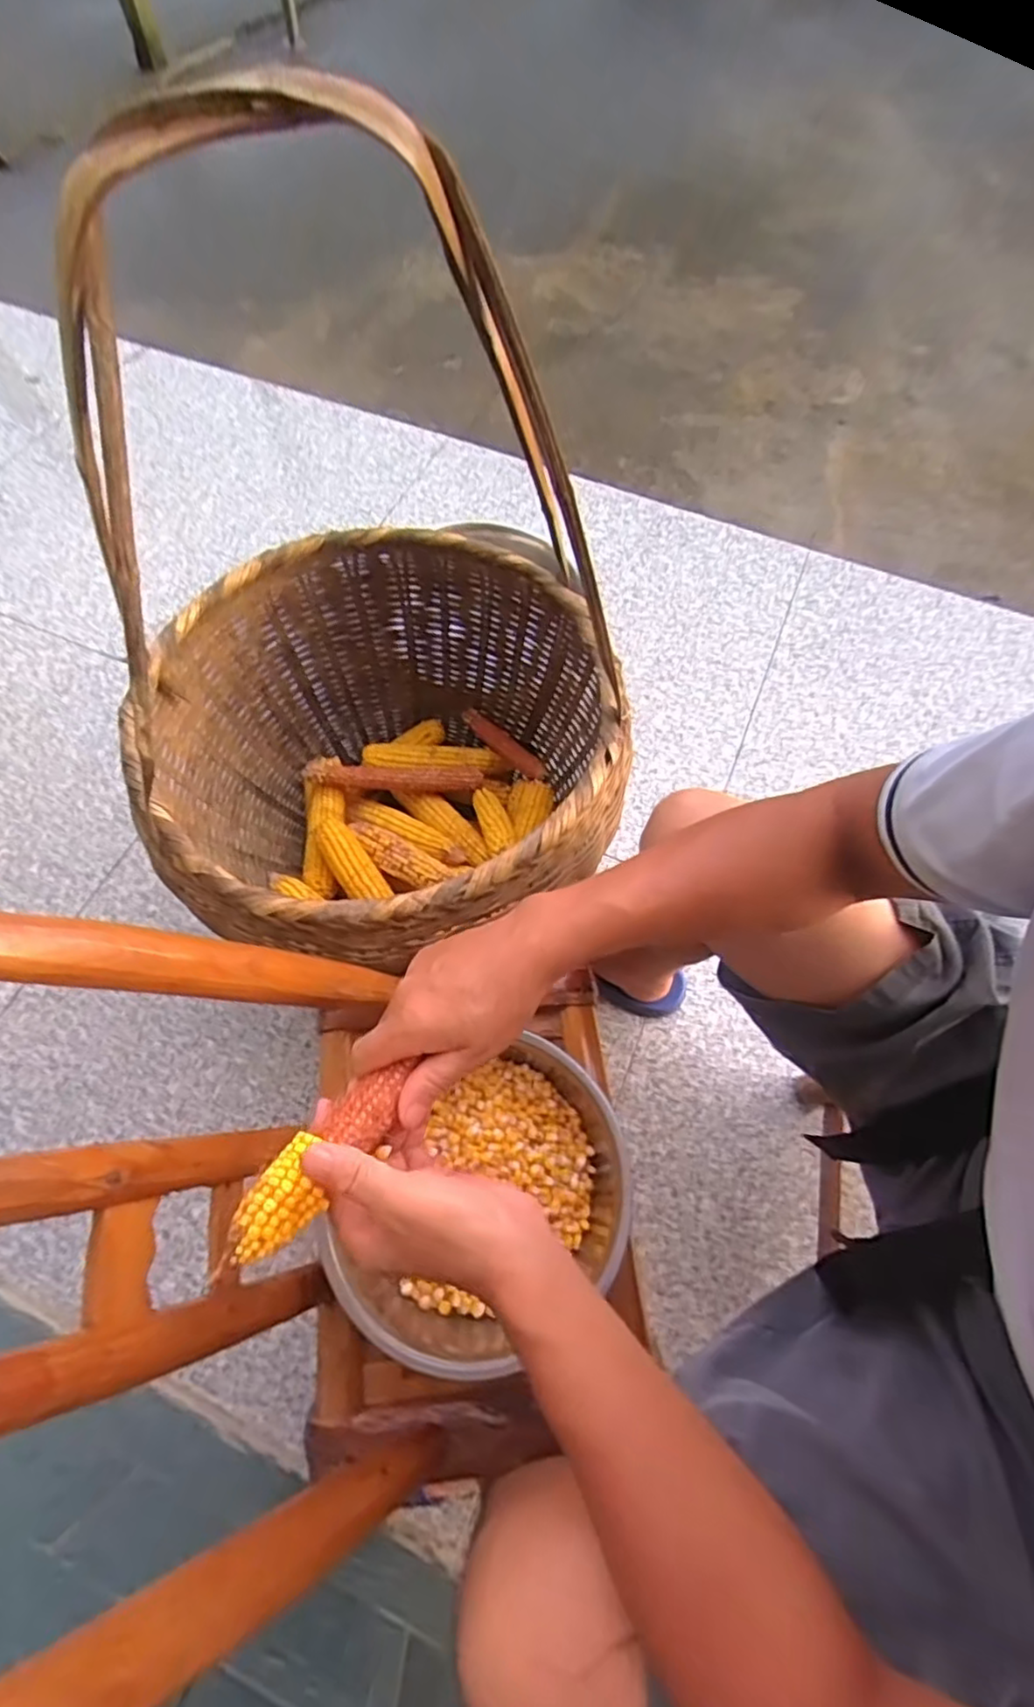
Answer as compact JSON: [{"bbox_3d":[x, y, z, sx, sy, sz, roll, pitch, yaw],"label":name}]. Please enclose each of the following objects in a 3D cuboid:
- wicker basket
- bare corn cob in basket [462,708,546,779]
[{"bbox_3d":[-0.144,-0.176,0.619,0.516,0.720,0.526,24,67,9],"label":"wicker basket"},{"bbox_3d":[-0.022,-0.166,0.976,0.164,0.039,0.031,41,71,15],"label":"bare corn cob in basket"}]

